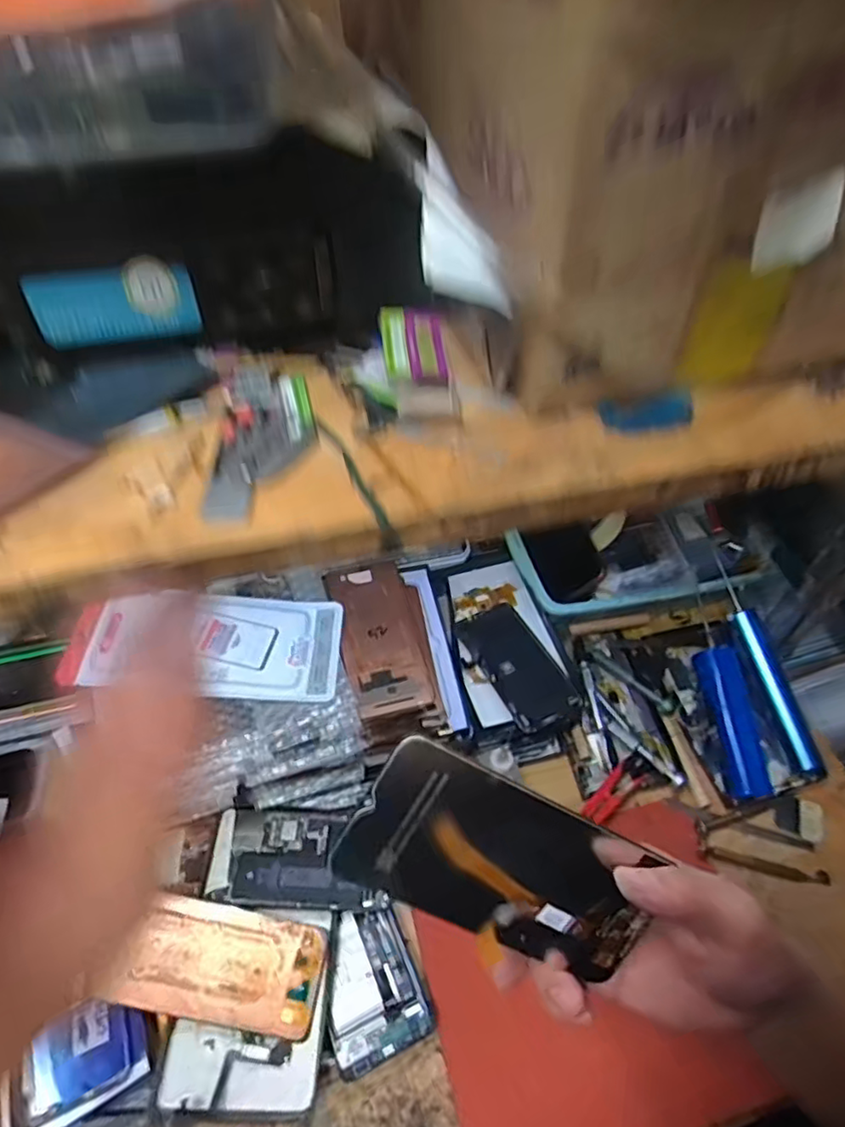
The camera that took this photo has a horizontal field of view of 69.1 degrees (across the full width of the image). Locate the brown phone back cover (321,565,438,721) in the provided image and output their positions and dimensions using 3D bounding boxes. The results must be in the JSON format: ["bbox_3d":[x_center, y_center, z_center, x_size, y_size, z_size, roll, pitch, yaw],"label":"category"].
[{"bbox_3d":[-0.039,0.066,0.560,0.071,0.009,0.151,-15,57,-8],"label":"brown phone back cover"}]

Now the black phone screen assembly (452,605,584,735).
[{"bbox_3d":[0.090,0.095,0.591,0.072,0.007,0.134,-22,50,-19],"label":"black phone screen assembly"}]

